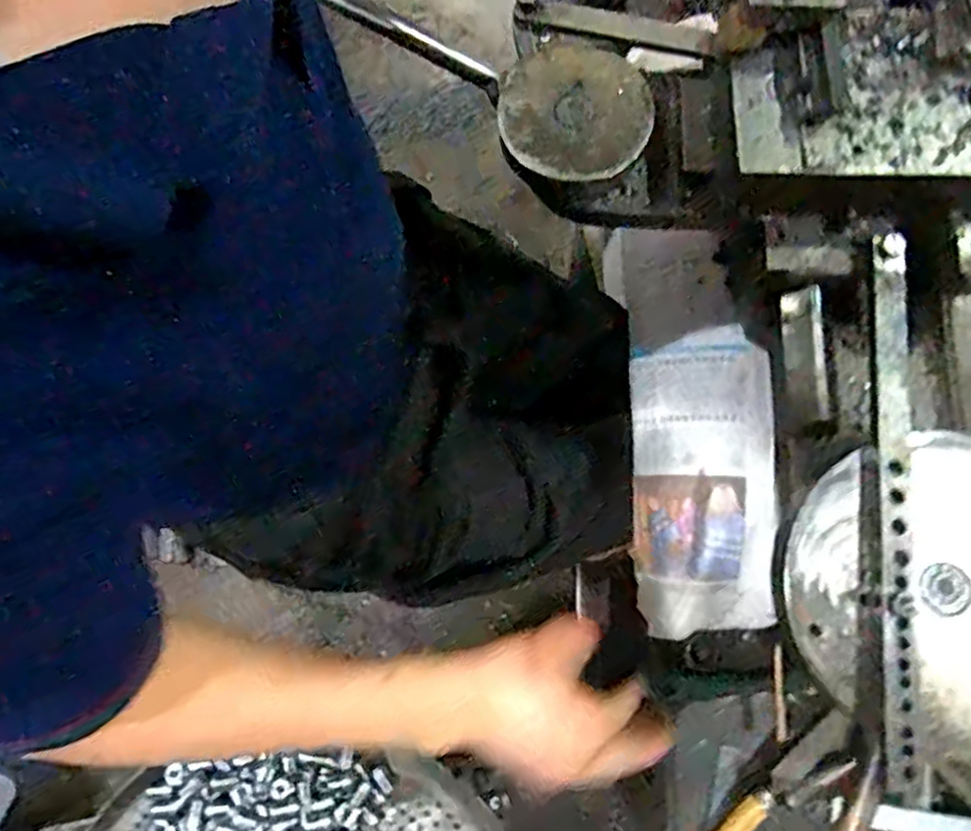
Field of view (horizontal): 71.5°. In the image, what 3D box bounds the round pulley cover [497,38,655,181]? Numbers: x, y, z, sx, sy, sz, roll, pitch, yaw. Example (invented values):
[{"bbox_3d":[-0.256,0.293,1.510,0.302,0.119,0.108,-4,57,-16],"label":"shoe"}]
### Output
[{"bbox_3d":[0.058,-0.201,0.439,0.097,0.013,0.100,0,80,-1],"label":"round pulley cover"}]

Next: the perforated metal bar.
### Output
[{"bbox_3d":[0.251,0.051,0.411,0.026,0.014,0.334,5,80,0],"label":"perforated metal bar"}]

